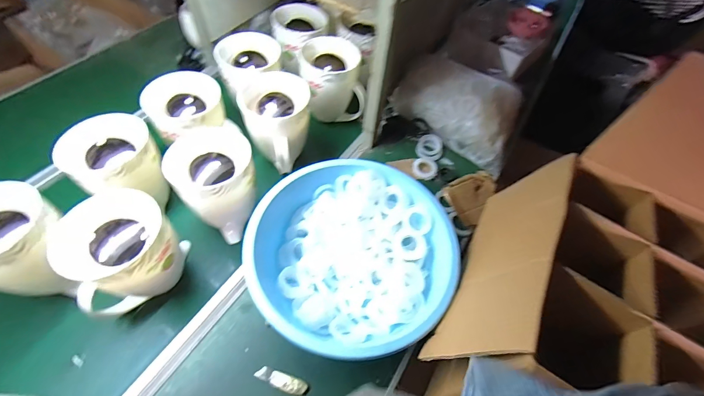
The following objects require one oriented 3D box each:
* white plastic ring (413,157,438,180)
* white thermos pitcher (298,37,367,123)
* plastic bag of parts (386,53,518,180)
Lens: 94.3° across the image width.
[{"bbox_3d":[0.191,-0.077,0.850,0.062,0.020,0.061,2,56,-3],"label":"white plastic ring"},{"bbox_3d":[-0.059,-0.311,0.900,0.159,0.179,0.161,-13,58,-13],"label":"white thermos pitcher"},{"bbox_3d":[0.295,-0.259,0.895,0.334,0.152,0.210,28,58,15],"label":"plastic bag of parts"}]

